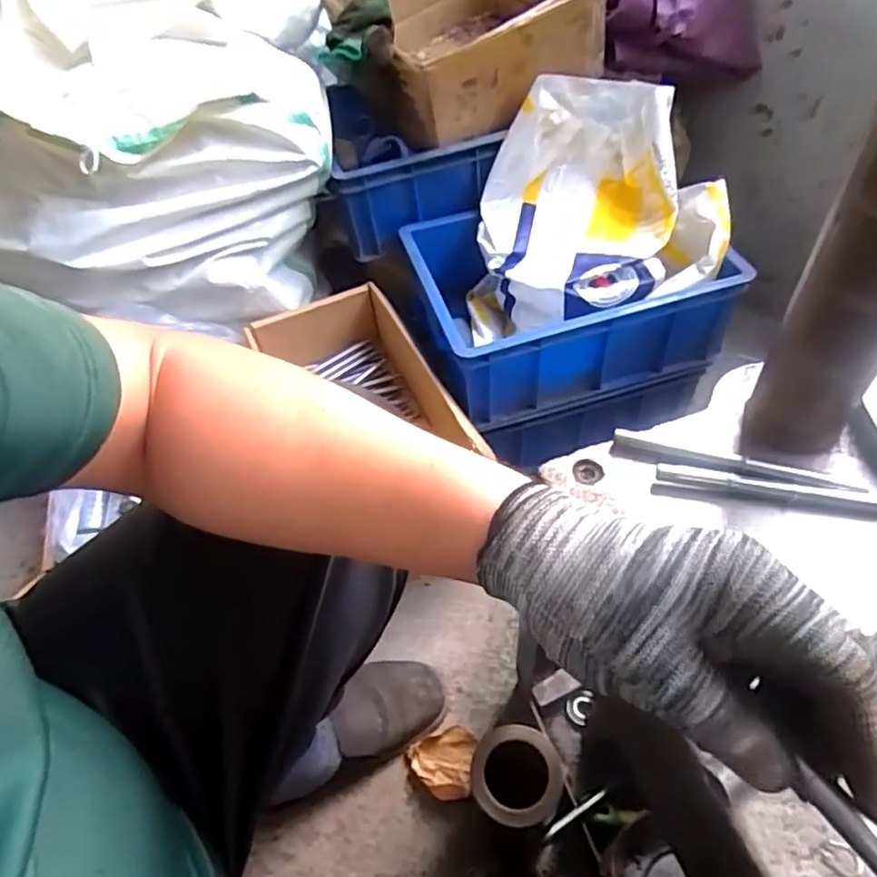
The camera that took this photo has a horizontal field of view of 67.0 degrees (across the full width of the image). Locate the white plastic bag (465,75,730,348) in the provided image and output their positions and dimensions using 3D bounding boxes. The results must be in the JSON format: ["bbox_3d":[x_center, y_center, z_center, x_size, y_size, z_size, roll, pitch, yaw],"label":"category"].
[{"bbox_3d":[0.211,-0.298,0.907,0.320,0.242,0.290,5,52,8],"label":"white plastic bag"}]

